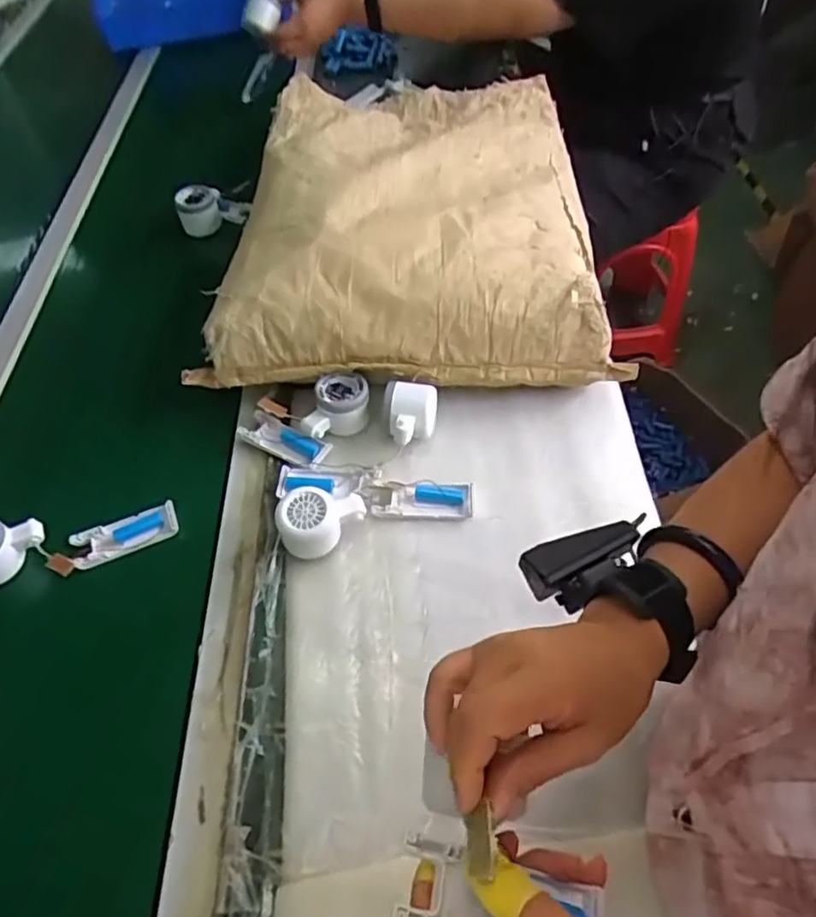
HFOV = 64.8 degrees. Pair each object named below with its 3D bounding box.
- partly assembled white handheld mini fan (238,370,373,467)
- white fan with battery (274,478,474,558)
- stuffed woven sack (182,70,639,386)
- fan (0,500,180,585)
[{"bbox_3d":[-0.112,-0.051,0.715,0.120,0.052,0.106,24,58,19],"label":"partly assembled white handheld mini fan"},{"bbox_3d":[-0.033,0.049,0.646,0.197,0.048,0.063,-8,52,-20],"label":"white fan with battery"},{"bbox_3d":[0.009,-0.370,0.875,0.462,0.119,0.645,0,53,3],"label":"stuffed woven sack"},{"bbox_3d":[-0.341,0.079,0.638,0.204,0.052,0.055,-11,53,-5],"label":"fan"}]

